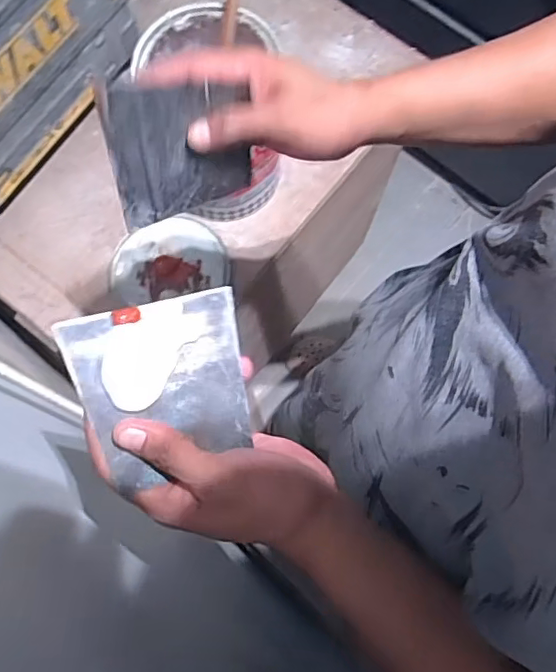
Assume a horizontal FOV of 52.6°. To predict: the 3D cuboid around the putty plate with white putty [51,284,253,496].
[{"bbox_3d":[-0.064,0.027,0.319,0.095,0.006,0.092,-14,91,-19],"label":"putty plate with white putty"}]

